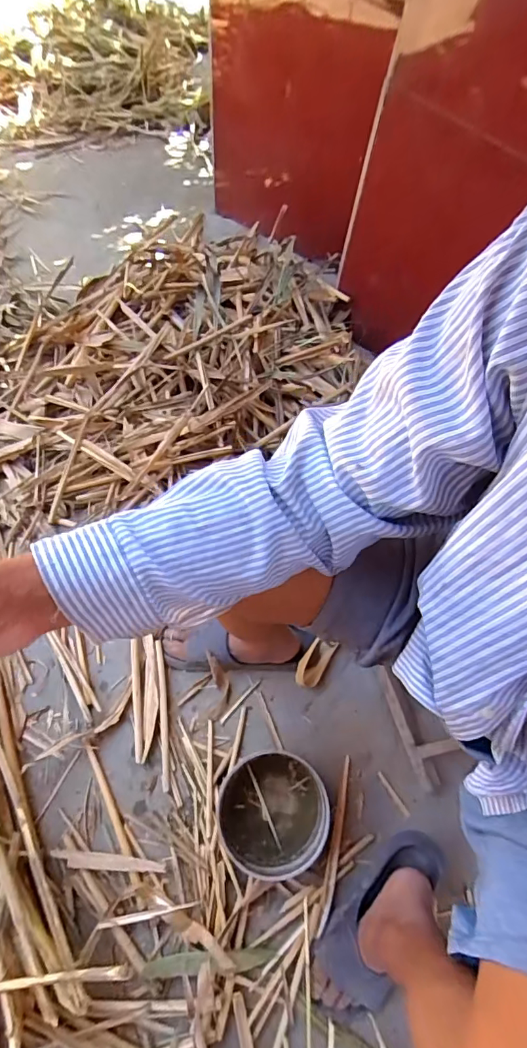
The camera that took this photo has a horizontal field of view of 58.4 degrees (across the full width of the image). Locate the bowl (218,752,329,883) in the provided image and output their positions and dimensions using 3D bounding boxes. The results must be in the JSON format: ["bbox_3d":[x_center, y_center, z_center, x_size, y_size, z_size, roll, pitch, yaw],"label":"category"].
[{"bbox_3d":[0.013,0.430,0.705,0.156,0.077,0.153,1,63,-1],"label":"bowl"}]

